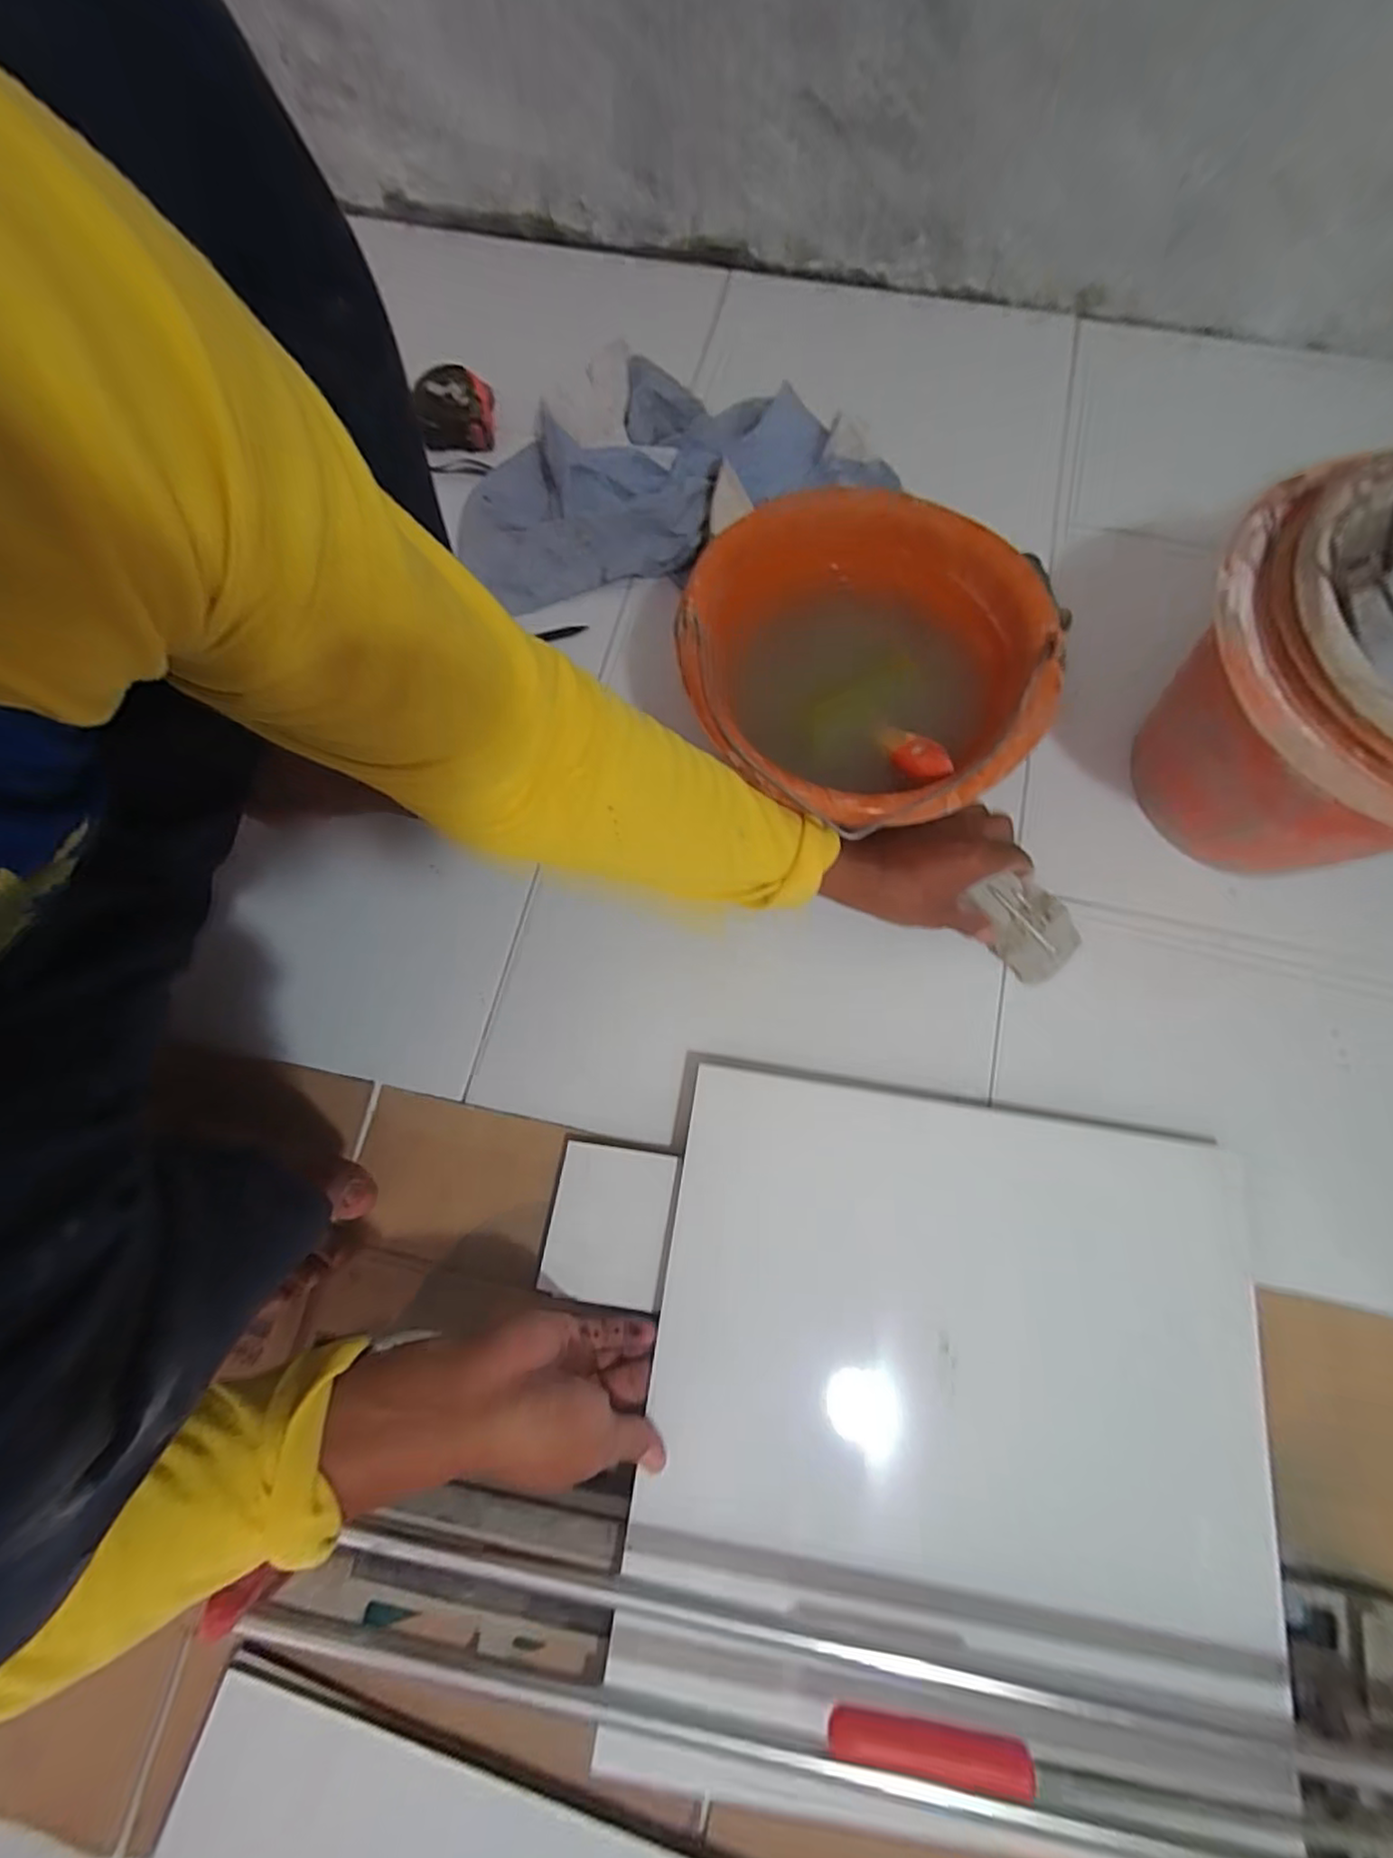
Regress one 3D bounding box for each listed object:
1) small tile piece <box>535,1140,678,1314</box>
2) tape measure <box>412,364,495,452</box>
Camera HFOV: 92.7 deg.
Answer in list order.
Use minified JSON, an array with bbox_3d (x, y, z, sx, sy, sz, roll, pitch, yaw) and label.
[{"bbox_3d":[-0.064,0.213,0.482,0.084,0.004,0.103,8,74,4],"label":"small tile piece"},{"bbox_3d":[-0.245,-0.534,0.685,0.070,0.037,0.069,-1,73,0],"label":"tape measure"}]

